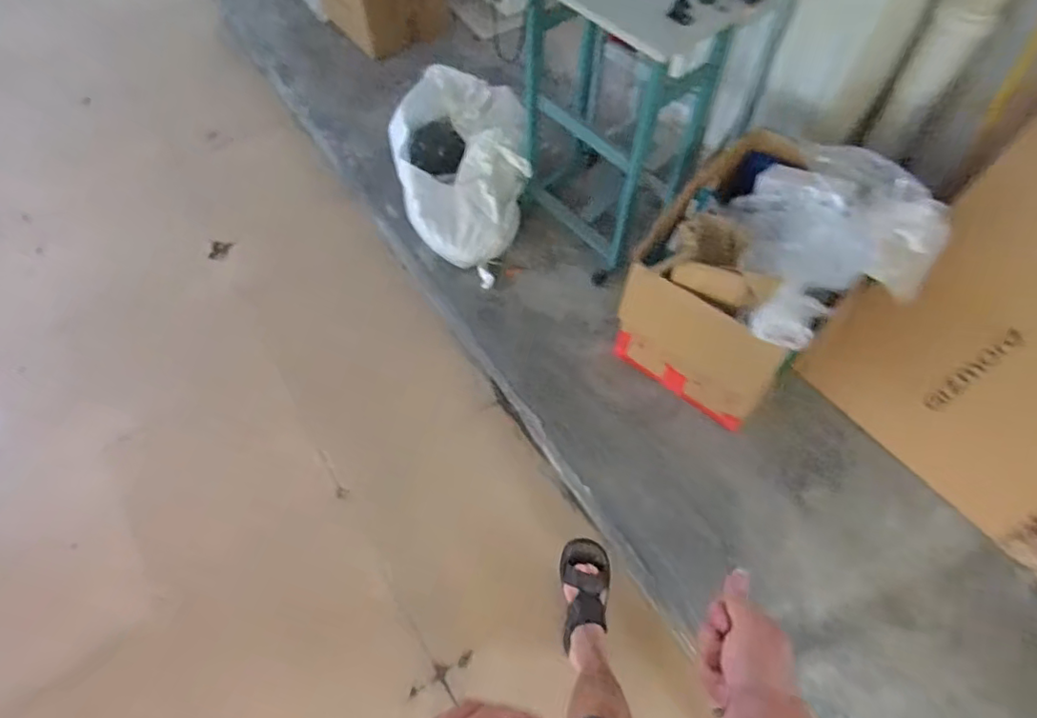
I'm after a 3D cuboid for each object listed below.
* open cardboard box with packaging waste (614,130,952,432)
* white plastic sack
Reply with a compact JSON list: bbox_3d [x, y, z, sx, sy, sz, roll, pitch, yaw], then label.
[{"bbox_3d":[0.593,-0.190,1.386,0.530,0.464,0.558,31,66,18],"label":"open cardboard box with packaging waste"},{"bbox_3d":[-0.165,-0.577,1.720,0.389,0.293,0.608,-3,61,0],"label":"white plastic sack"}]

